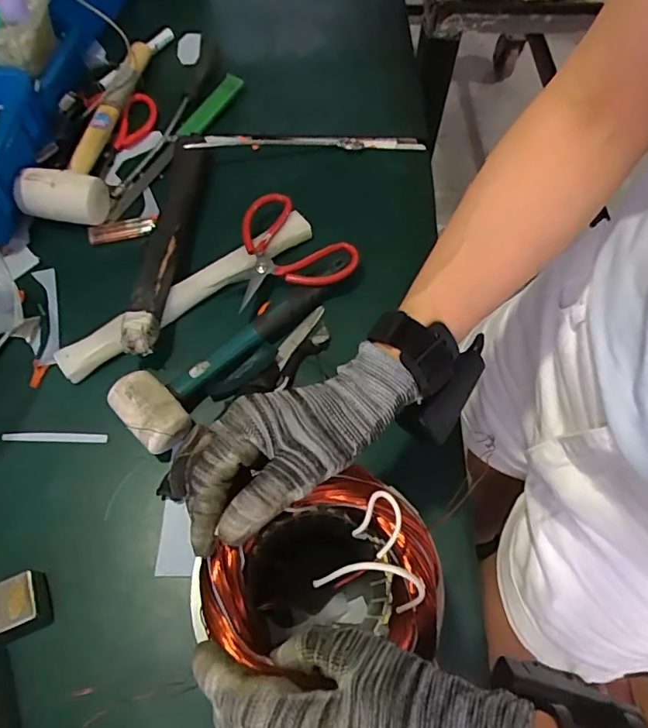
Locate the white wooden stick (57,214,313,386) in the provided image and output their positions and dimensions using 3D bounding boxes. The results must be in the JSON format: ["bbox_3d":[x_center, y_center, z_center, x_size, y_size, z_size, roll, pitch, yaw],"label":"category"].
[{"bbox_3d":[-0.139,-0.079,0.555,0.301,0.027,0.039,-37,72,-19],"label":"white wooden stick"}]

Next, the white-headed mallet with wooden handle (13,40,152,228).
[{"bbox_3d":[-0.291,-0.309,0.659,0.089,0.046,0.309,7,64,-1],"label":"white-headed mallet with wooden handle"}]

